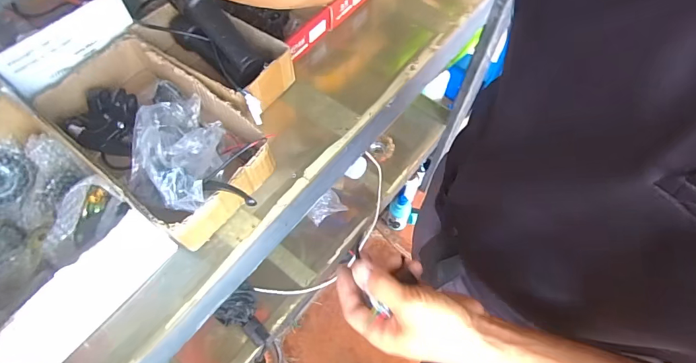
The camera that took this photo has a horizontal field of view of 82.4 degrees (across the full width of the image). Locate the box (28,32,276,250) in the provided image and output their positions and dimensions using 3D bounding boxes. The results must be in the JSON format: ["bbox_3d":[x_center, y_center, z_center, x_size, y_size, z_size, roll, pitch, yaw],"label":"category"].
[{"bbox_3d":[-0.220,-0.061,0.466,0.282,0.111,0.154,36,67,16],"label":"box"}]

